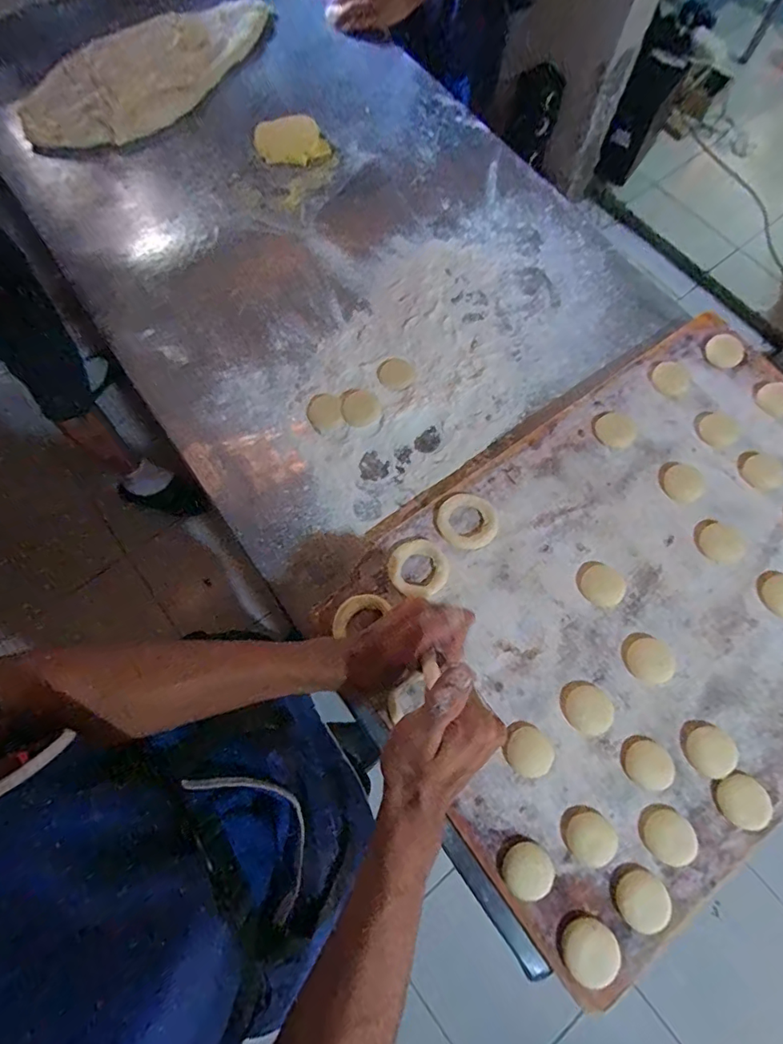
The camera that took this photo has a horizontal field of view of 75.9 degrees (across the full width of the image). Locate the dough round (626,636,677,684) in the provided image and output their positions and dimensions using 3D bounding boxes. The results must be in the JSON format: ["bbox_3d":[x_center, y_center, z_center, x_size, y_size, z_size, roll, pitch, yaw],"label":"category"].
[{"bbox_3d":[0.251,0.133,0.480,0.046,0.010,0.041,15,72,4],"label":"dough round"}]

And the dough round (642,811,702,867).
[{"bbox_3d":[0.241,0.272,0.430,0.043,0.009,0.040,0,72,-1],"label":"dough round"}]

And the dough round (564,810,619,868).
[{"bbox_3d":[0.171,0.271,0.428,0.039,0.009,0.039,0,72,-1],"label":"dough round"}]

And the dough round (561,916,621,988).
[{"bbox_3d":[0.160,0.345,0.402,0.043,0.011,0.041,0,72,-1],"label":"dough round"}]

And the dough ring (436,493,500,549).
[{"bbox_3d":[0.079,-0.002,0.524,0.059,0.011,0.060,0,72,-1],"label":"dough ring"}]

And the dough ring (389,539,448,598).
[{"bbox_3d":[0.028,0.046,0.511,0.057,0.006,0.058,0,72,-1],"label":"dough ring"}]

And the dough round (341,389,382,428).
[{"bbox_3d":[-0.035,-0.132,0.583,0.043,0.009,0.045,0,72,-1],"label":"dough round"}]

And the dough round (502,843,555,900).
[{"bbox_3d":[0.115,0.294,0.422,0.041,0.015,0.038,0,72,-1],"label":"dough round"}]

